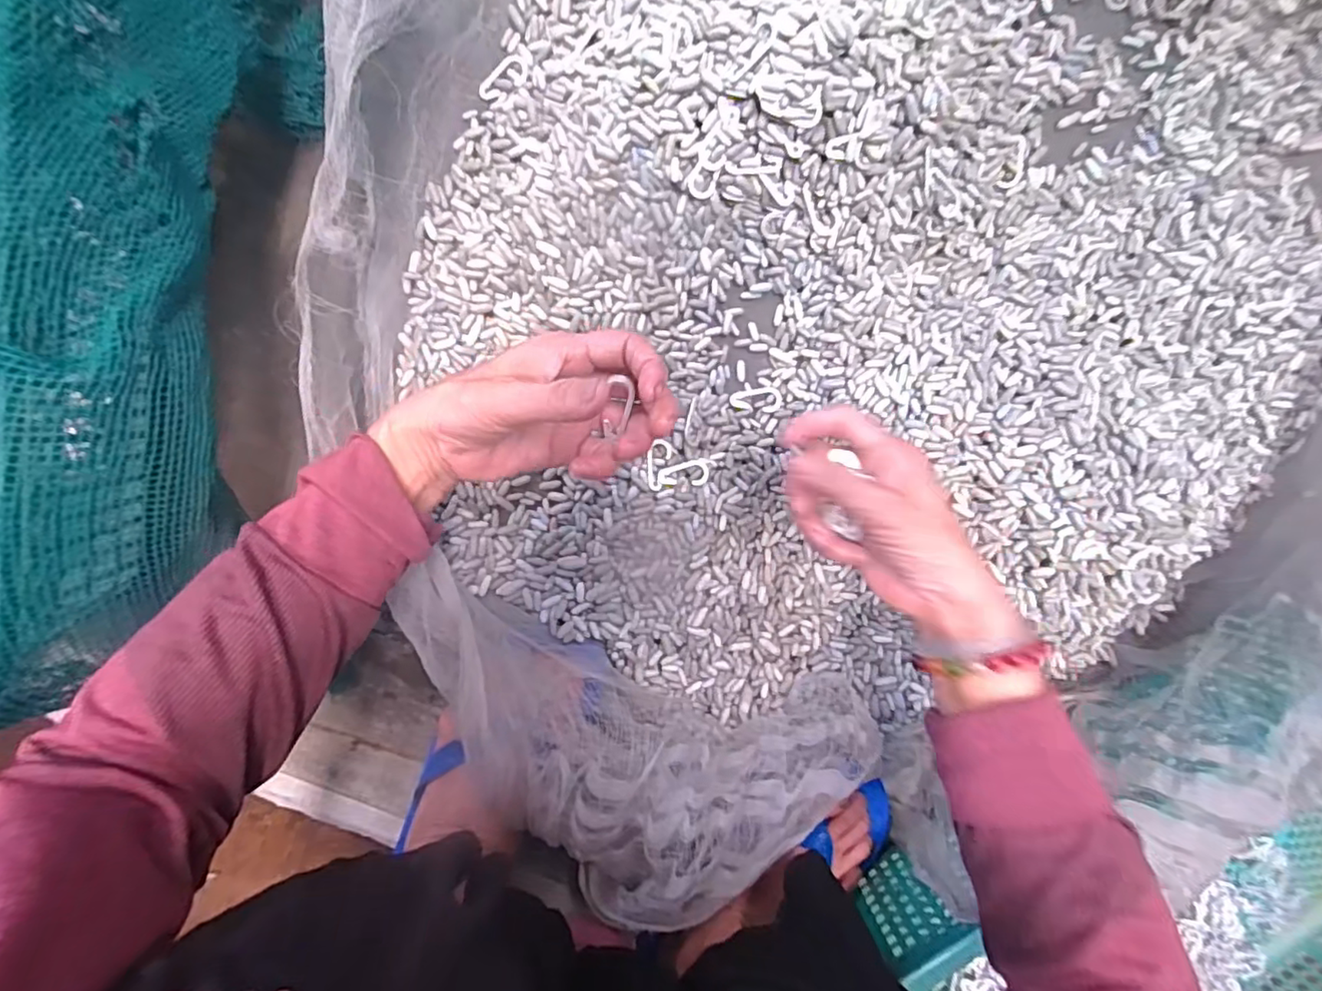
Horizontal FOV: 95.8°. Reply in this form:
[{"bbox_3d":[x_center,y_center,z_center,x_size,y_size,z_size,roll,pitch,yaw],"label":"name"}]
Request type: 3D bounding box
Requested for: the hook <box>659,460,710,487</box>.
[{"bbox_3d":[0.018,-0.013,0.432,0.038,0.004,0.017,-18,88,-14],"label":"hook"}]

